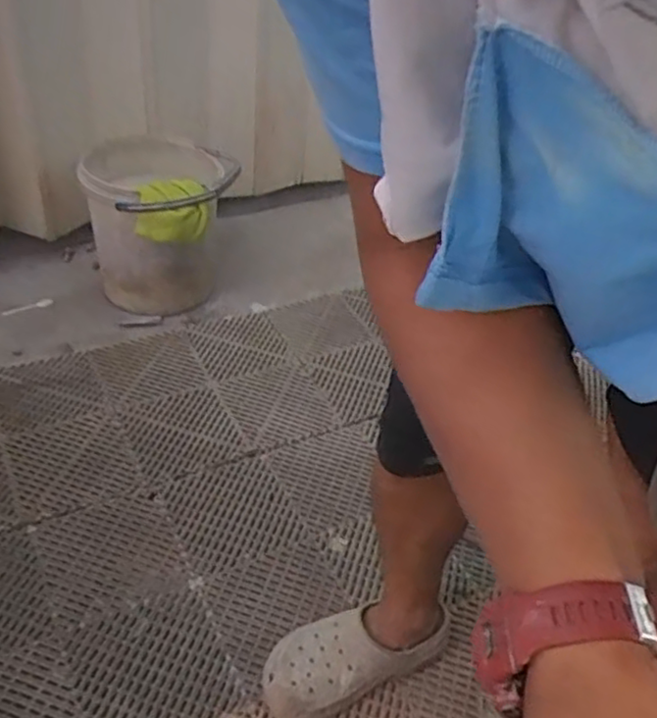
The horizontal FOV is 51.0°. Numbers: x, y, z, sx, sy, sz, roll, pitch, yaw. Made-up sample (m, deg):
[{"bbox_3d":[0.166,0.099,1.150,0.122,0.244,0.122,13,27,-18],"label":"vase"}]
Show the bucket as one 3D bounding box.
[{"bbox_3d":[-0.367,-0.293,1.541,0.305,0.339,0.331,-2,40,-10],"label":"bucket"}]

